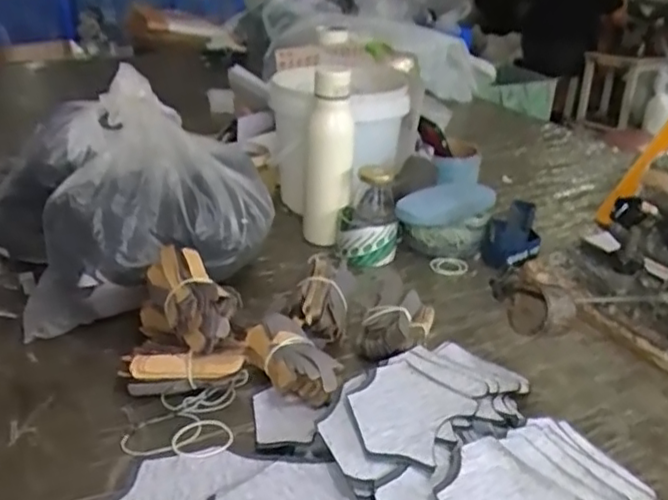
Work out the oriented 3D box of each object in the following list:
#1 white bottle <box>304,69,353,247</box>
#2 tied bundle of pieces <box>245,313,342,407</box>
[{"bbox_3d":[-0.009,-0.129,0.888,0.063,0.246,0.058,-1,26,-6],"label":"white bottle"},{"bbox_3d":[-0.040,0.108,0.614,0.069,0.044,0.119,-11,29,-23],"label":"tied bundle of pieces"}]

